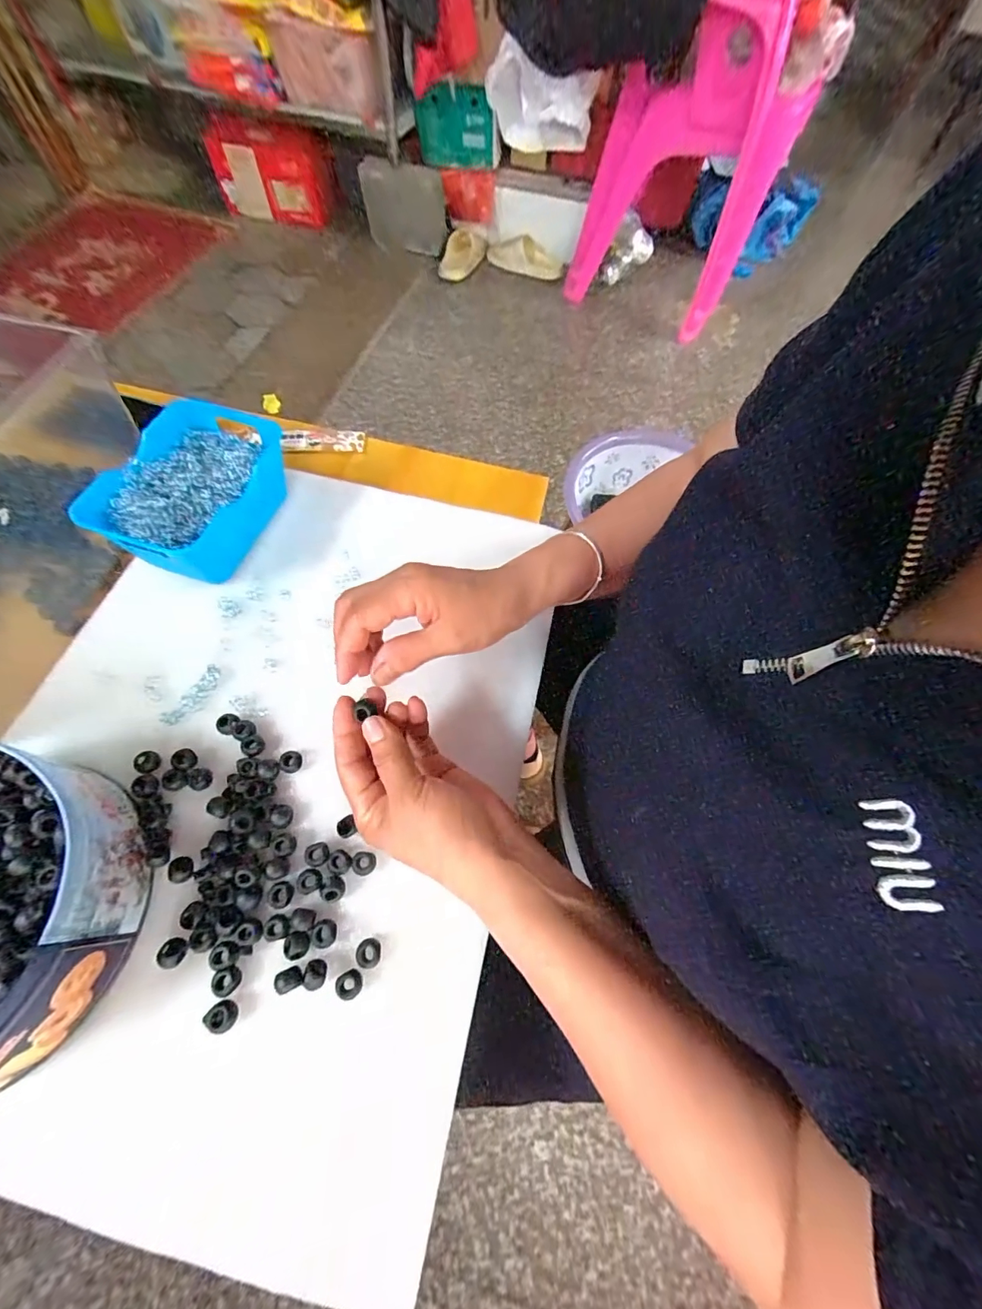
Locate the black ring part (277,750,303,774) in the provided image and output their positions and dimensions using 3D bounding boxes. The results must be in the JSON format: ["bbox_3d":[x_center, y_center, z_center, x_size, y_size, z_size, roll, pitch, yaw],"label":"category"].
[{"bbox_3d":[-0.146,0.078,0.327,0.014,0.011,0.015,-19,67,-11],"label":"black ring part"}]

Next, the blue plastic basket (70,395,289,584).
[{"bbox_3d":[-0.251,-0.137,0.391,0.129,0.063,0.157,30,66,8],"label":"blue plastic basket"}]

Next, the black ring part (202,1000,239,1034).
[{"bbox_3d":[-0.158,0.212,0.263,0.016,0.007,0.015,1,65,-2],"label":"black ring part"}]

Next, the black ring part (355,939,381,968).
[{"bbox_3d":[-0.077,0.188,0.283,0.014,0.011,0.016,-39,73,-18],"label":"black ring part"}]

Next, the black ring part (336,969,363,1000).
[{"bbox_3d":[-0.087,0.201,0.274,0.015,0.008,0.014,1,65,-2],"label":"black ring part"}]

